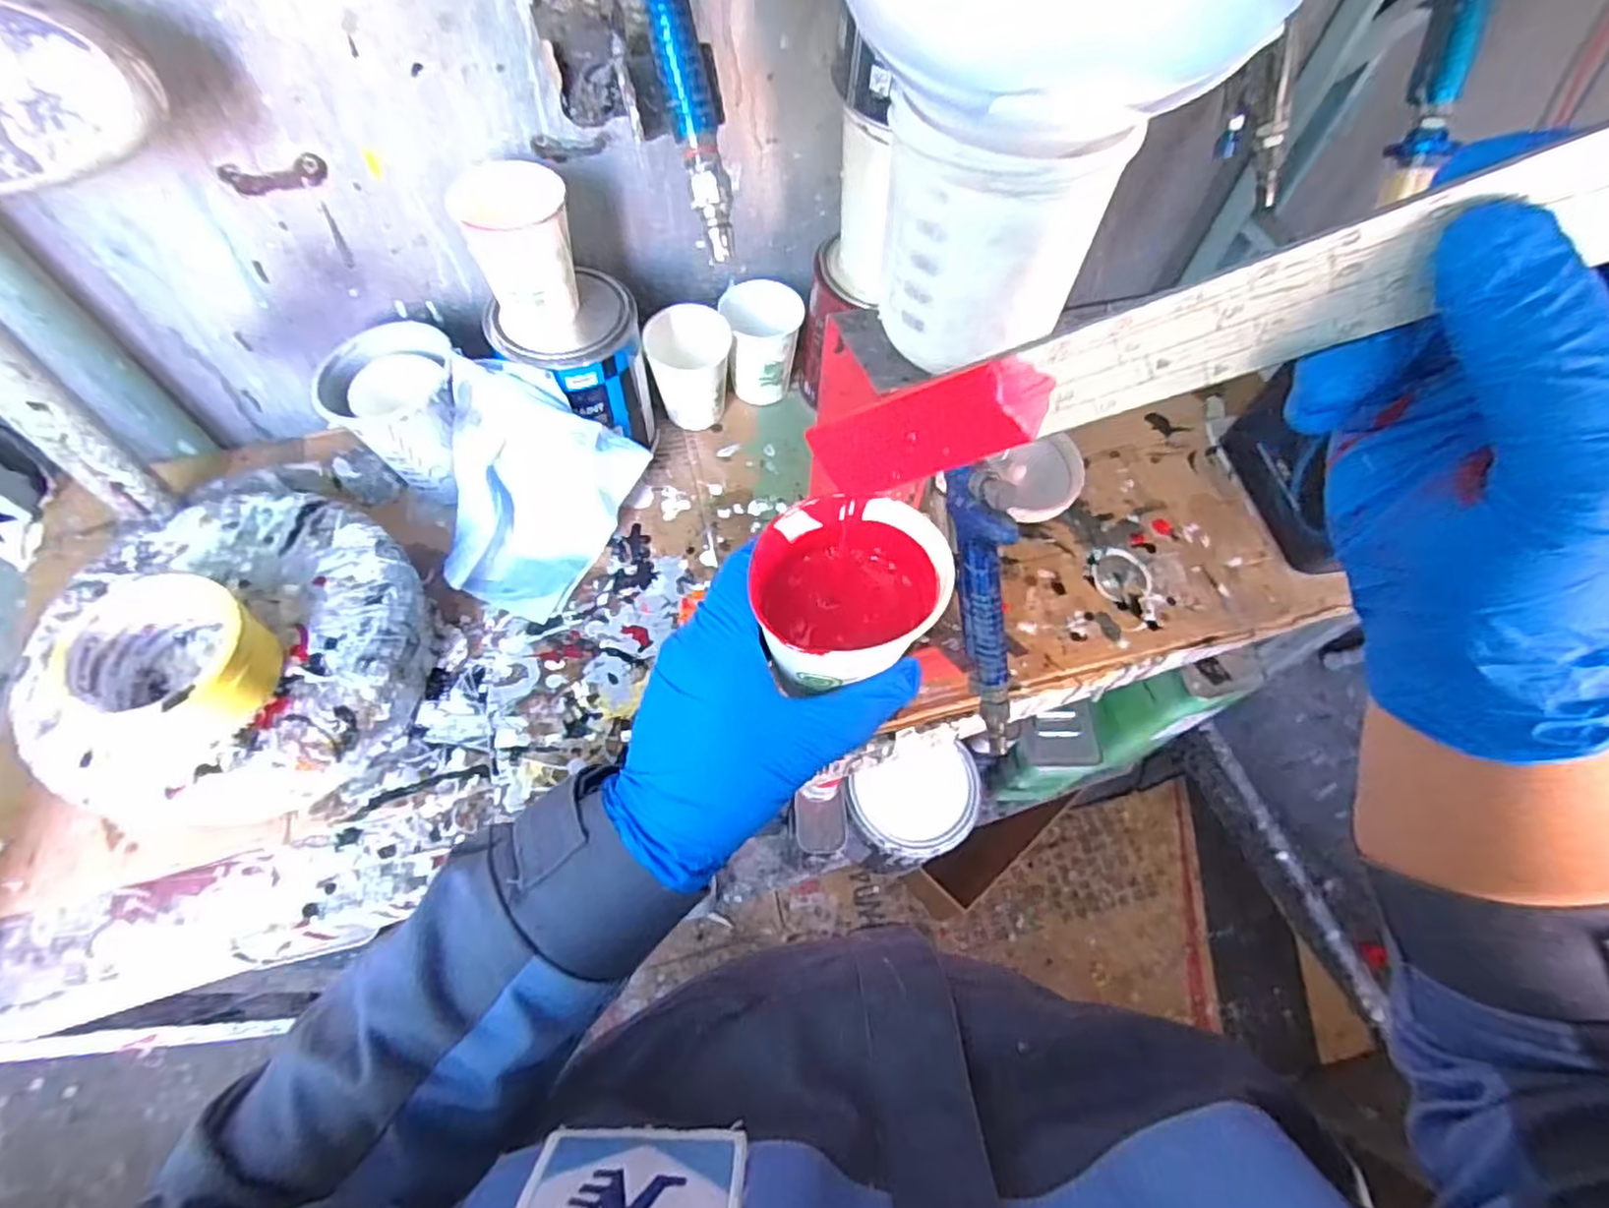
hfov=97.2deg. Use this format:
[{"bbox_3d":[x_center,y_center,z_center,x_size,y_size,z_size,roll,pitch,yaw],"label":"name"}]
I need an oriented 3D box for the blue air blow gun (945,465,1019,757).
[{"bbox_3d":[0.105,0.008,0.403,0.019,0.168,0.056,-12,18,-10],"label":"blue air blow gun"}]

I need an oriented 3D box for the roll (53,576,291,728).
[{"bbox_3d":[-0.367,0.029,0.416,0.092,0.049,0.083,22,63,8],"label":"roll"}]

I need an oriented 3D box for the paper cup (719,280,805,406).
[{"bbox_3d":[-0.037,-0.230,0.626,0.065,0.078,0.066,2,62,-3],"label":"paper cup"}]

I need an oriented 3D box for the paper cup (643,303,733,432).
[{"bbox_3d":[-0.096,-0.200,0.604,0.067,0.074,0.071,2,62,-3],"label":"paper cup"}]

